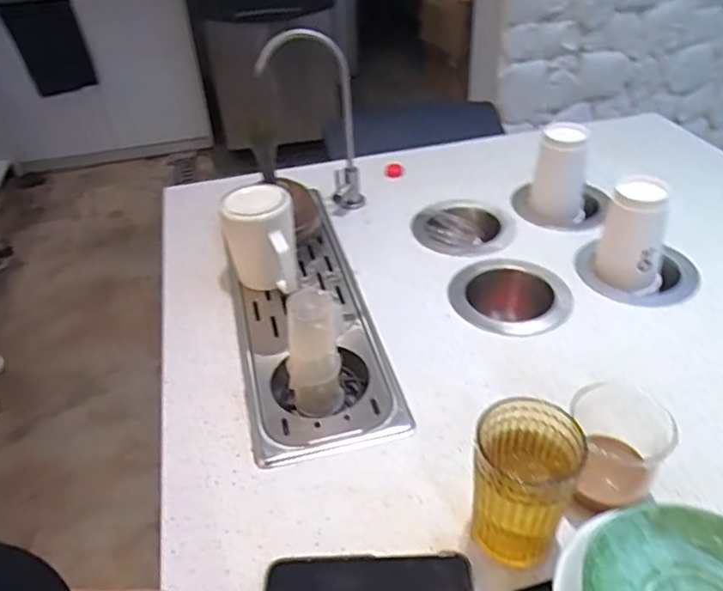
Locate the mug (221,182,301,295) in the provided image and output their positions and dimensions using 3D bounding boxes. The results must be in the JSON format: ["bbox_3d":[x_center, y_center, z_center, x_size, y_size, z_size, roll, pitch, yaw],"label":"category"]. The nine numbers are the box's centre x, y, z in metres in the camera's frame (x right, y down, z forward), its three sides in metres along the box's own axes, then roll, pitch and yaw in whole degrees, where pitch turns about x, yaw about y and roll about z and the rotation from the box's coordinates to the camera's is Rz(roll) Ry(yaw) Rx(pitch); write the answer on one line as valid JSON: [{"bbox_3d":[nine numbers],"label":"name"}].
[{"bbox_3d":[-0.131,-0.072,0.783,0.088,0.114,0.113,-11,39,-10],"label":"mug"}]

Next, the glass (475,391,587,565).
[{"bbox_3d":[0.128,0.153,0.477,0.073,0.115,0.081,6,39,11],"label":"glass"}]

